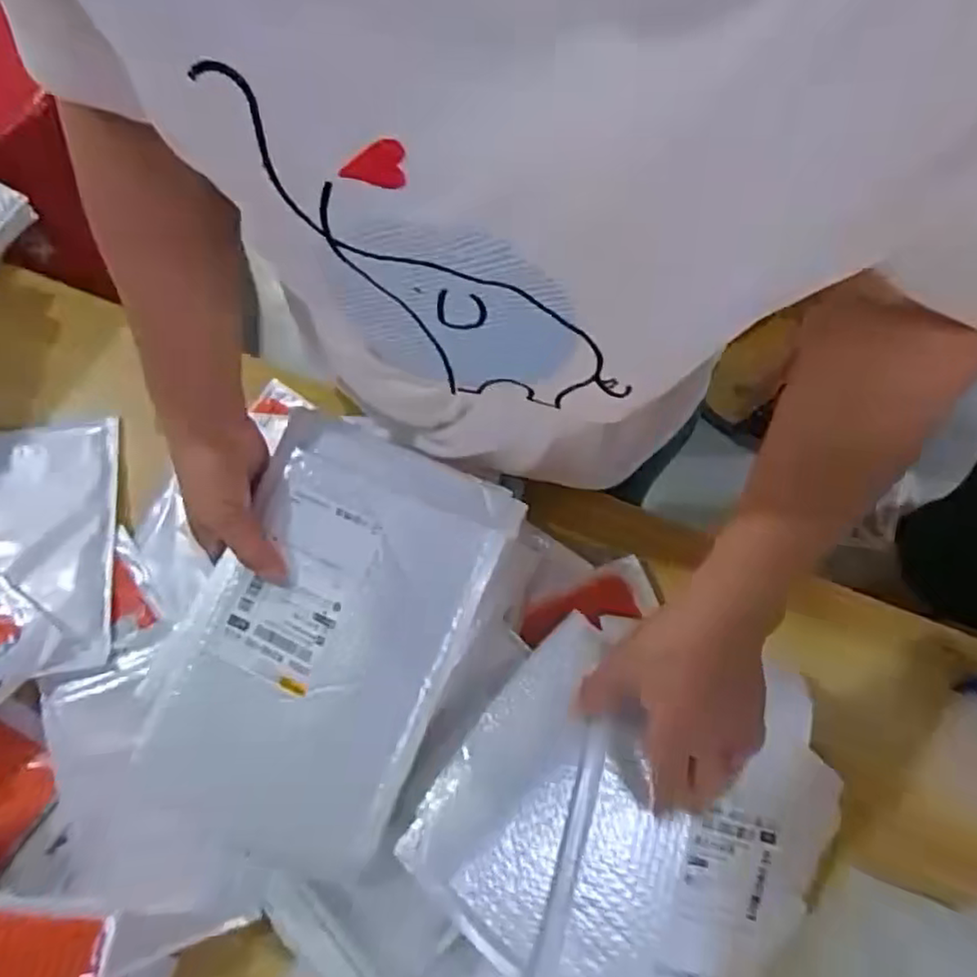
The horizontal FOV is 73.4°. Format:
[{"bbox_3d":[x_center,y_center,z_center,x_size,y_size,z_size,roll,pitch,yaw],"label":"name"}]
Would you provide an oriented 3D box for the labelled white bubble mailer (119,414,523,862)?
[{"bbox_3d":[-0.115,0.106,0.454,0.176,0.024,0.302,23,82,5],"label":"labelled white bubble mailer"}]

